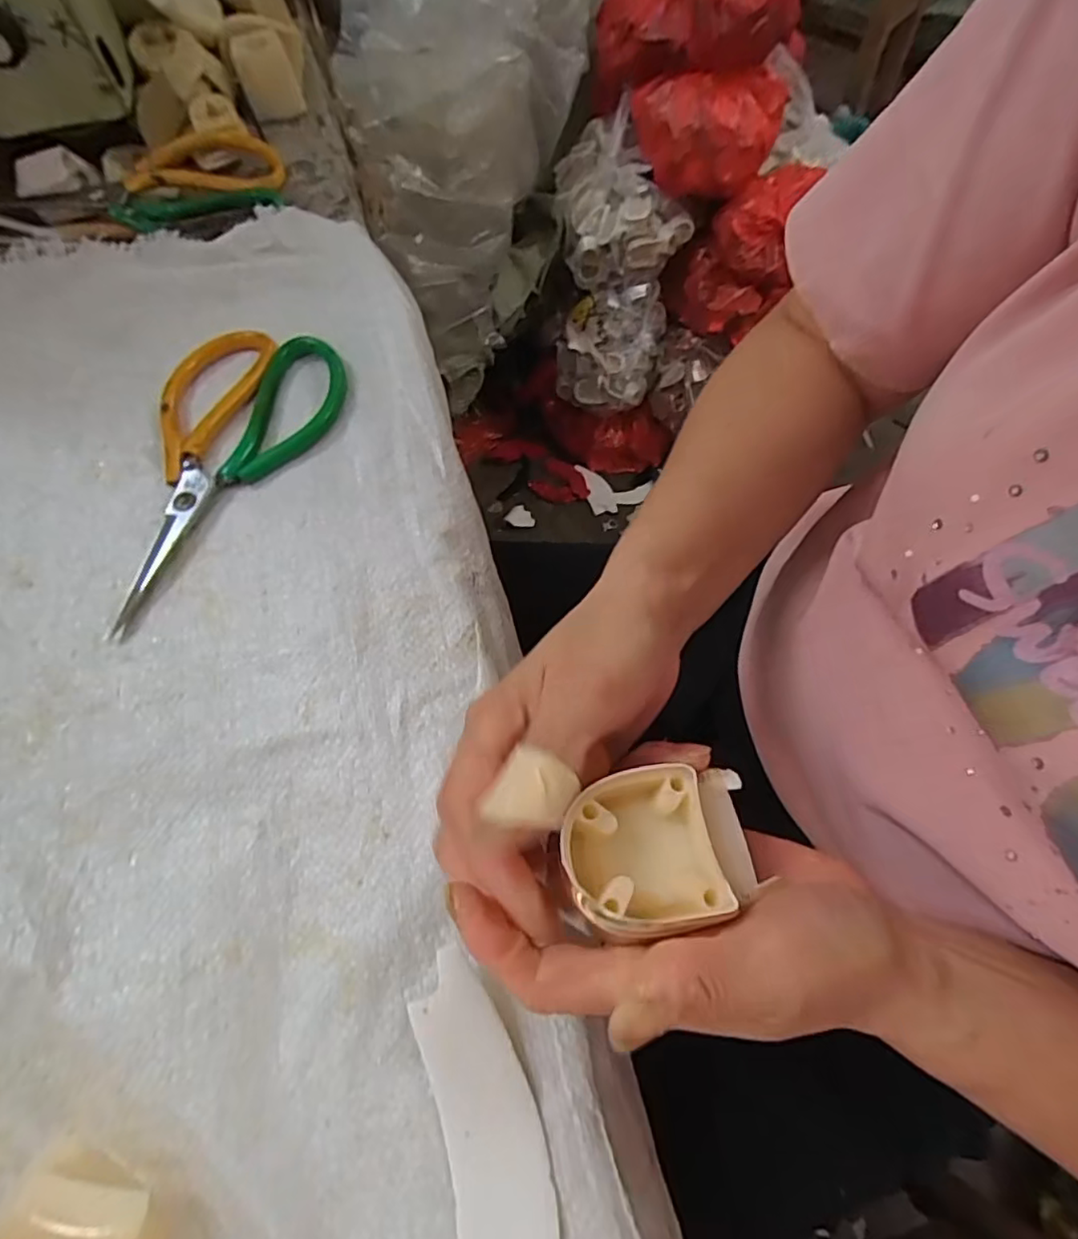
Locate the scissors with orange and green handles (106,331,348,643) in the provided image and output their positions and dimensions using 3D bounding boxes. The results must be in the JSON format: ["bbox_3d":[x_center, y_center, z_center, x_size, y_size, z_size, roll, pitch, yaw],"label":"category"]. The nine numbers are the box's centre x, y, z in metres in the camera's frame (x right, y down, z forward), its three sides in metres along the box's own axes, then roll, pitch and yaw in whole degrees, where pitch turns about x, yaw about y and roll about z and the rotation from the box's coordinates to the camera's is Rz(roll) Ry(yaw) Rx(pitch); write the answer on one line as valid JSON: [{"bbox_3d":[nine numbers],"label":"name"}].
[{"bbox_3d":[-0.187,-0.092,0.330,0.090,0.019,0.189,32,71,14],"label":"scissors with orange and green handles"}]

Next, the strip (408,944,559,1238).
[{"bbox_3d":[-0.015,0.195,0.203,0.036,0.016,0.148,-12,67,-3],"label":"strip"}]

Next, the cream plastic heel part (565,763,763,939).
[{"bbox_3d":[0.039,0.071,0.189,0.060,0.025,0.045,-6,67,-1],"label":"cream plastic heel part"}]

